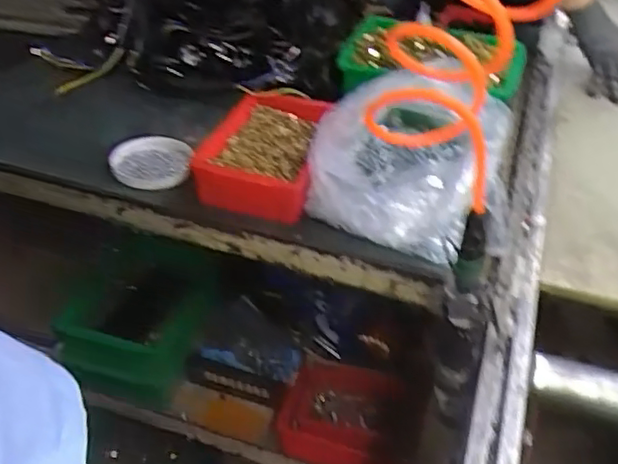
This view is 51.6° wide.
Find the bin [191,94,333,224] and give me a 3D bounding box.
[{"bbox_3d":[-0.056,-0.099,0.785,0.131,0.053,0.192,7,40,6],"label":"bin"}]

